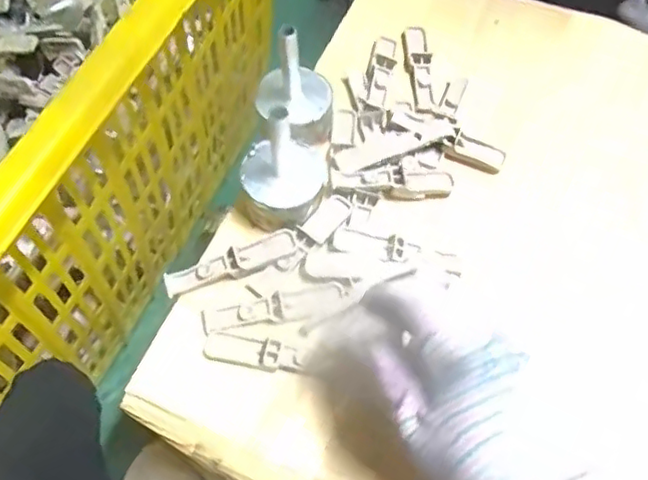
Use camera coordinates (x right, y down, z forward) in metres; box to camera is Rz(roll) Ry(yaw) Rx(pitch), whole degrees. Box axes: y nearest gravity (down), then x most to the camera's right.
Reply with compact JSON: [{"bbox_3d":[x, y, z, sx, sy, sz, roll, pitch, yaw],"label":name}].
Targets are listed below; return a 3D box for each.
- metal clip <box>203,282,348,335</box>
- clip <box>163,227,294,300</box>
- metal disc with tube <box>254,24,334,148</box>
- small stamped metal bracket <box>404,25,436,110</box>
[{"bbox_3d":[-0.035,0.047,0.450,0.101,0.014,0.021,-11,61,-7],"label":"metal clip"},{"bbox_3d":[-0.067,0.019,0.463,0.098,0.017,0.019,-21,63,-12],"label":"clip"},{"bbox_3d":[-0.021,-0.120,0.491,0.060,0.096,0.057,41,68,20],"label":"metal disc with tube"},{"bbox_3d":[0.086,-0.158,0.566,0.023,0.008,0.097,0,61,0],"label":"small stamped metal bracket"}]

